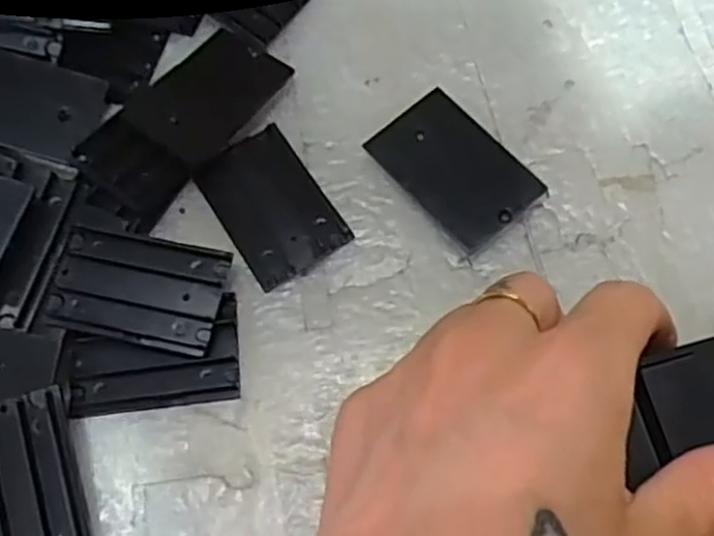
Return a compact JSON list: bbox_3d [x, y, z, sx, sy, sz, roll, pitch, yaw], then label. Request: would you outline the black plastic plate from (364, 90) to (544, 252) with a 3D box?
[{"bbox_3d":[0.033,-0.034,0.260,0.035,0.007,0.055,-39,70,-10],"label":"black plastic plate"}]

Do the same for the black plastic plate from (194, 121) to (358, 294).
[{"bbox_3d":[-0.030,-0.022,0.260,0.035,0.007,0.053,-33,69,-8],"label":"black plastic plate"}]

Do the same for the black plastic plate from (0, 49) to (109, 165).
[{"bbox_3d":[-0.122,-0.060,0.268,0.057,0.004,0.037,16,63,-4],"label":"black plastic plate"}]

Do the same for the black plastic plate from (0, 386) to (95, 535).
[{"bbox_3d":[-0.099,0.066,0.223,0.033,0.008,0.053,-14,80,-9],"label":"black plastic plate"}]

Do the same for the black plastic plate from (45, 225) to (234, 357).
[{"bbox_3d":[-0.071,0.007,0.246,0.054,0.009,0.035,9,69,8],"label":"black plastic plate"}]

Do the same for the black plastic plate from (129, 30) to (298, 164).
[{"bbox_3d":[-0.054,-0.063,0.272,0.035,0.004,0.054,36,65,7],"label":"black plastic plate"}]

